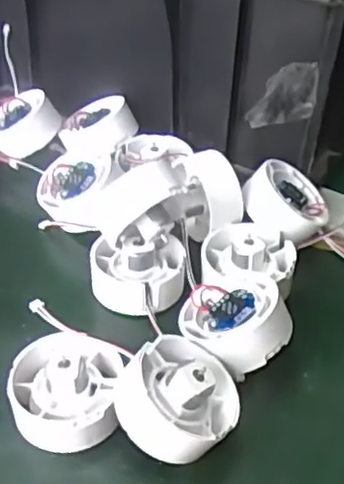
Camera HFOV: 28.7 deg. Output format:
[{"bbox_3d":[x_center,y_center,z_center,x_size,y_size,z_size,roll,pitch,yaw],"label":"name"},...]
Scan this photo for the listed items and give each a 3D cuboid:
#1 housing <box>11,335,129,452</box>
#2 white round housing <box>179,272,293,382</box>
[{"bbox_3d":[-0.051,0.070,0.325,0.051,0.032,0.055,1,41,-1],"label":"housing"},{"bbox_3d":[0.035,0.044,0.353,0.050,0.030,0.053,-16,35,11],"label":"white round housing"}]

